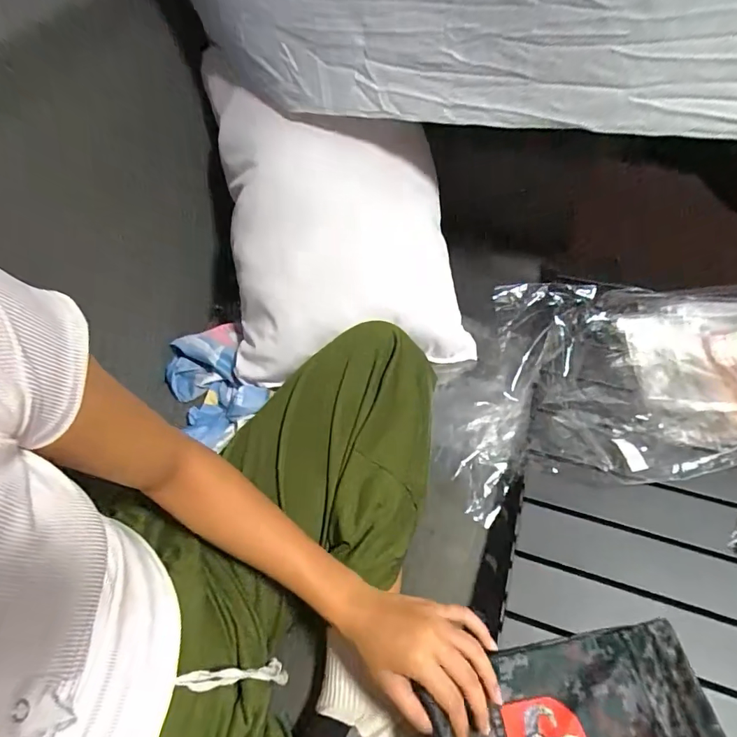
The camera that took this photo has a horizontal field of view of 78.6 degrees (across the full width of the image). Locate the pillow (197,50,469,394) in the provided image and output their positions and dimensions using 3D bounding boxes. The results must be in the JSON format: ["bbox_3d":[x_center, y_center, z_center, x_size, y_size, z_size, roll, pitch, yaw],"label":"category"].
[{"bbox_3d":[-0.037,-0.203,0.591,0.308,0.096,0.420,-7,92,-5],"label":"pillow"}]

